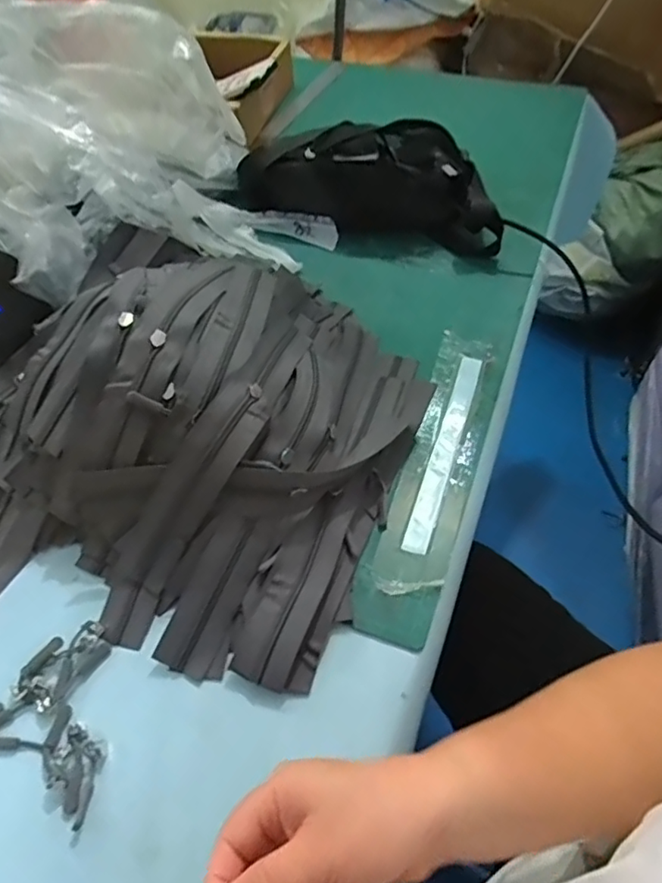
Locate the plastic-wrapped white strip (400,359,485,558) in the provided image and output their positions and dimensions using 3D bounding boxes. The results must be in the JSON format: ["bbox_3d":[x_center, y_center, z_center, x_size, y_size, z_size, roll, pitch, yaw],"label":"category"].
[{"bbox_3d":[0.098,0.001,0.503,0.021,0.005,0.211,10,53,20],"label":"plastic-wrapped white strip"}]

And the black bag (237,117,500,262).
[{"bbox_3d":[0.053,-0.312,0.690,0.309,0.072,0.145,13,55,11],"label":"black bag"}]

